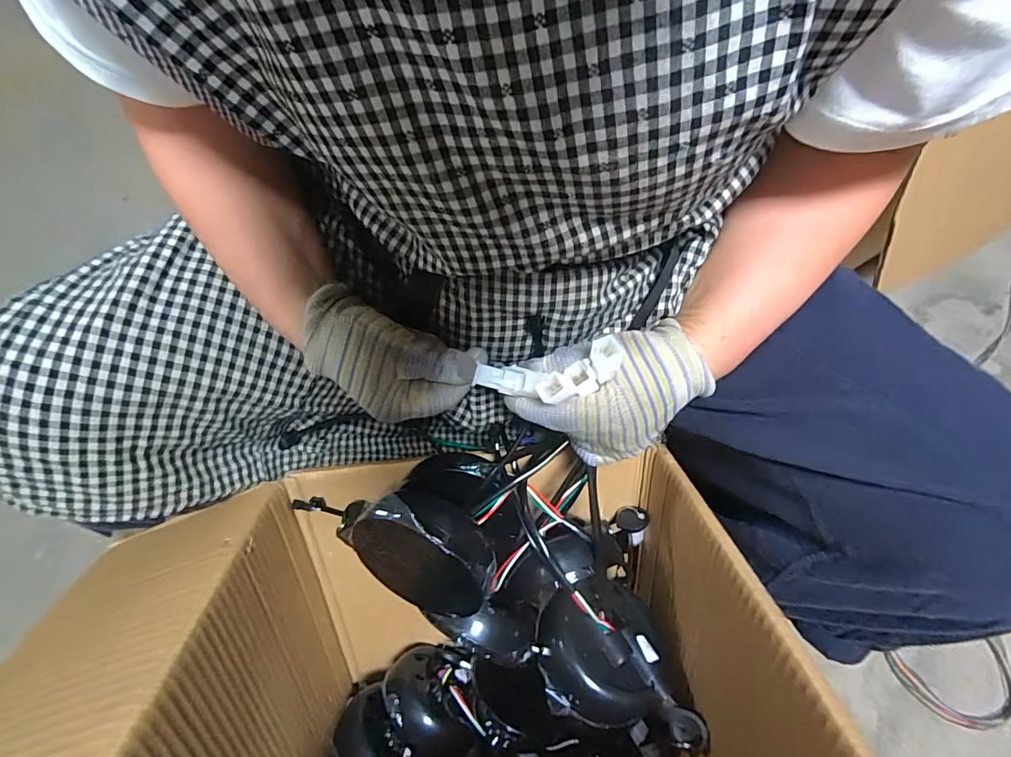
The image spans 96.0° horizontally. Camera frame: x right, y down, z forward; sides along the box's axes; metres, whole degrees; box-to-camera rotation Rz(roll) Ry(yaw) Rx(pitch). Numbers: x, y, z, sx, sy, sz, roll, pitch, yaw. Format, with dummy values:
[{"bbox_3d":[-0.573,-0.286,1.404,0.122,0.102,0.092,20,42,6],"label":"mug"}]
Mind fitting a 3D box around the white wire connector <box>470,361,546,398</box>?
[{"bbox_3d":[0.003,0.001,0.319,0.047,0.017,0.016,8,59,27],"label":"white wire connector"}]

